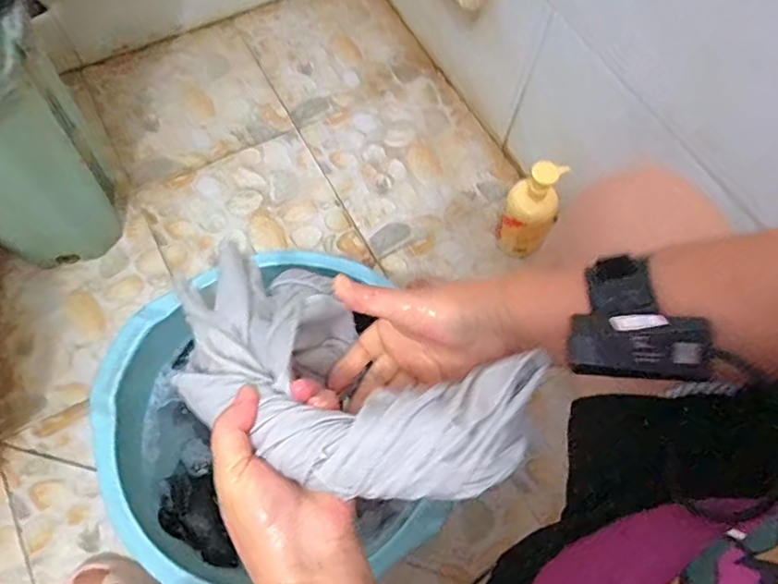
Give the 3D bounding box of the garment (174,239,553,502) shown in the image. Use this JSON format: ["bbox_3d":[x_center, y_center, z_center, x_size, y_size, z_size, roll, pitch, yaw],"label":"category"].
[{"bbox_3d":[-0.044,0.048,0.356,0.259,0.082,0.133,27,65,37],"label":"garment"}]

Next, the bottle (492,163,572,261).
[{"bbox_3d":[0.210,-0.116,0.827,0.072,0.195,0.049,15,66,4],"label":"bottle"}]

